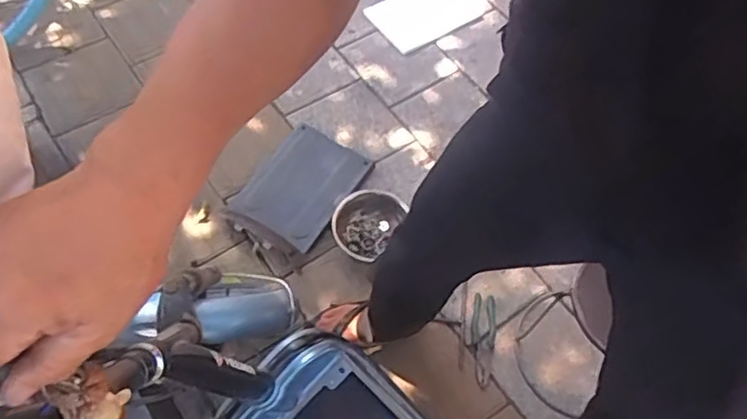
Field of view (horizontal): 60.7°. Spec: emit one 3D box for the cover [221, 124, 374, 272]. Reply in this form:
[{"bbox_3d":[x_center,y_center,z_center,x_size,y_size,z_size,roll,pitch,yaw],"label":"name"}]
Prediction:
[{"bbox_3d":[-0.172,-0.052,1.515,0.208,0.022,0.346,37,59,-1],"label":"cover"}]

